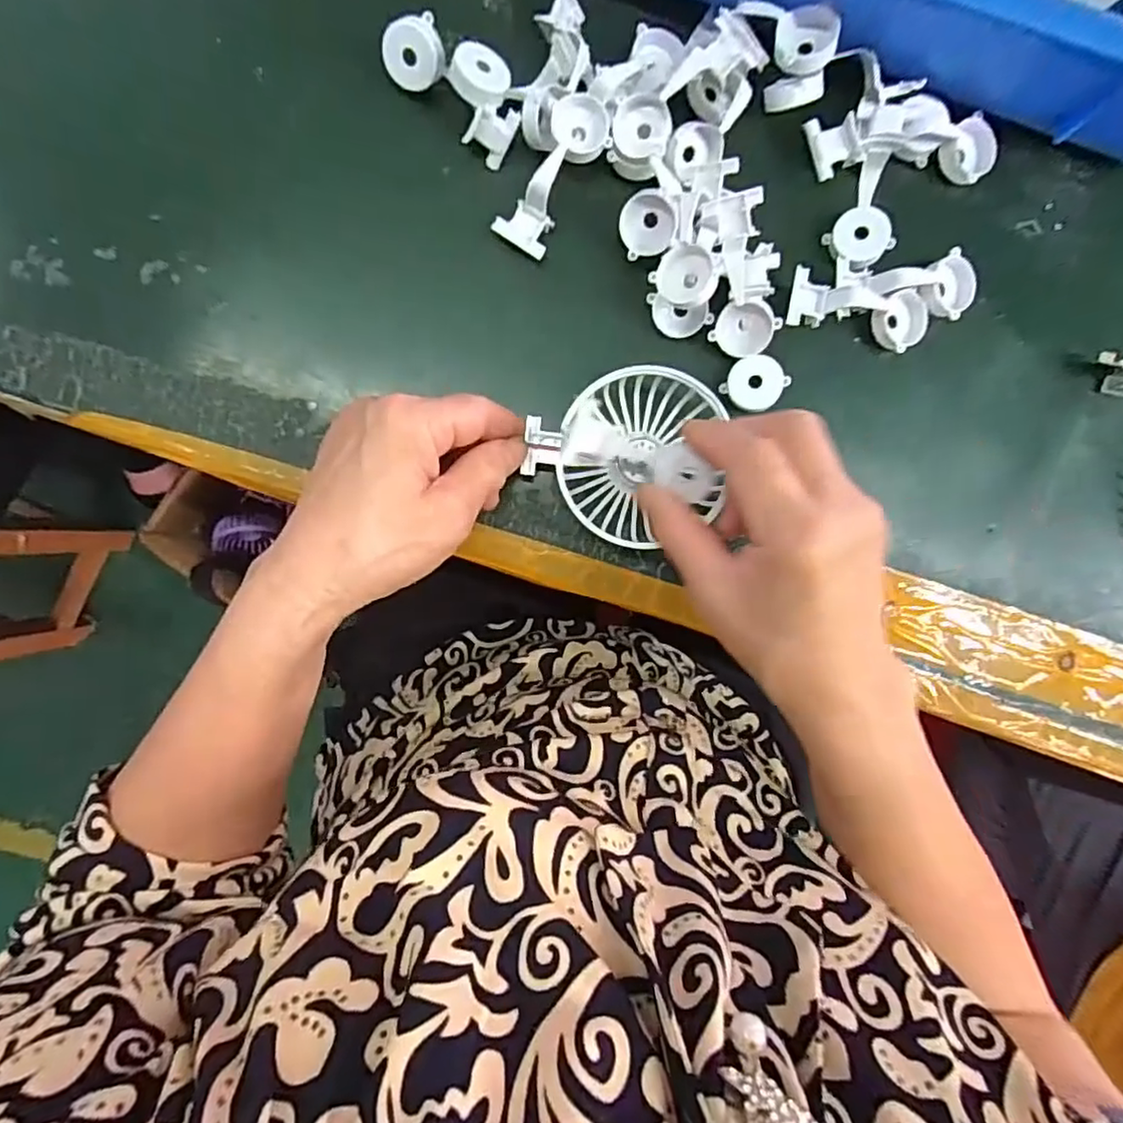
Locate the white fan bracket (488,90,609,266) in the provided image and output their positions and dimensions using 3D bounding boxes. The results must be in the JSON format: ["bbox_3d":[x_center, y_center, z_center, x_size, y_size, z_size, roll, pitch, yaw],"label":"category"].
[{"bbox_3d":[-0.004,-0.193,0.328,0.029,0.025,0.074,32,93,-4],"label":"white fan bracket"}]

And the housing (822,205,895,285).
[{"bbox_3d":[0.155,-0.168,0.346,0.034,0.016,0.032,0,95,-2],"label":"housing"}]

